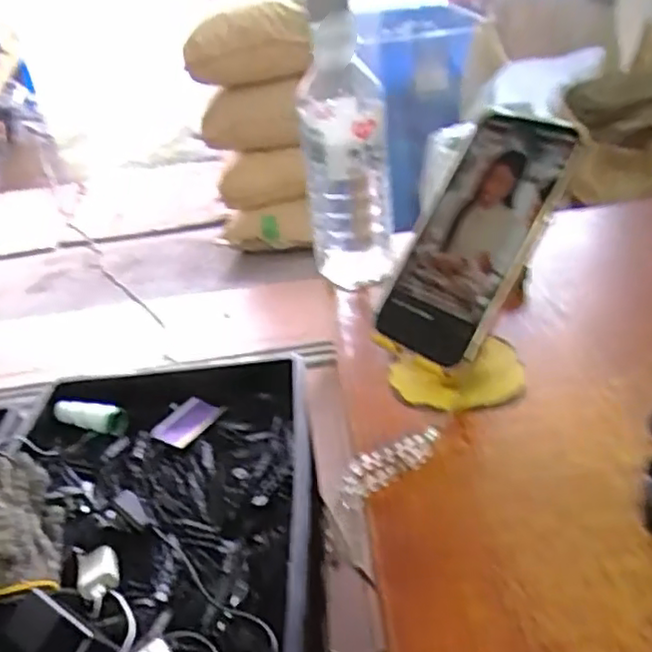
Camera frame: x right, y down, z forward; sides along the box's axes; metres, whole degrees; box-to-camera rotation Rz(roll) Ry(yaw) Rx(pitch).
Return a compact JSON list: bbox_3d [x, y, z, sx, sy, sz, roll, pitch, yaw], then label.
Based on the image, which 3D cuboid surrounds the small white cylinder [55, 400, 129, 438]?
[{"bbox_3d":[-0.353,0.134,0.987,0.110,0.027,0.037,4,34,17],"label":"small white cylinder"}]

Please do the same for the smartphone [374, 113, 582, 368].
[{"bbox_3d":[0.094,-0.057,0.421,0.076,0.014,0.164,26,88,42],"label":"smartphone"}]

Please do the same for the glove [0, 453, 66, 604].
[{"bbox_3d":[-0.361,0.221,0.779,0.075,0.072,0.197,-18,34,-17],"label":"glove"}]

